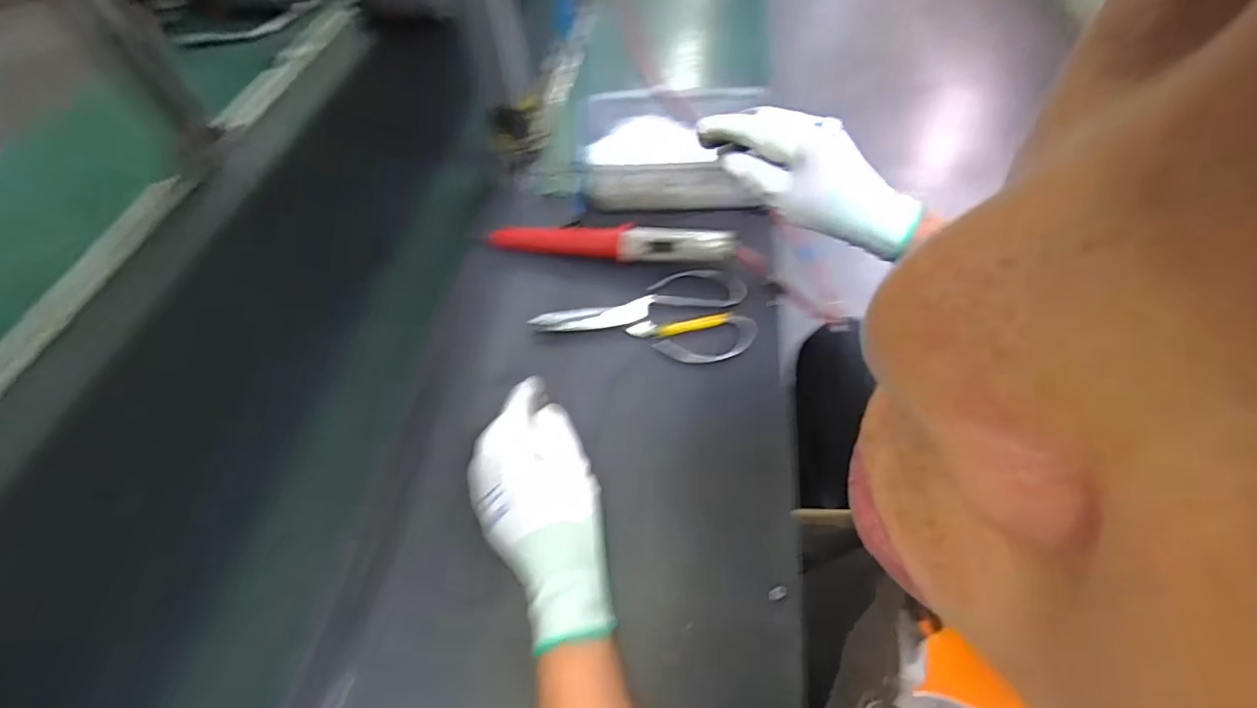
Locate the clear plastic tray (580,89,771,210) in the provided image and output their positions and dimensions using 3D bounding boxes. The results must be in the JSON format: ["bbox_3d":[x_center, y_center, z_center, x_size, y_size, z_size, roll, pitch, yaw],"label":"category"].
[{"bbox_3d":[0.042,-0.242,0.633,0.198,0.062,0.158,-2,52,3],"label":"clear plastic tray"}]

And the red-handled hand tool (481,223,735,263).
[{"bbox_3d":[-0.019,-0.113,0.561,0.254,0.035,0.028,6,53,9],"label":"red-handled hand tool"}]

